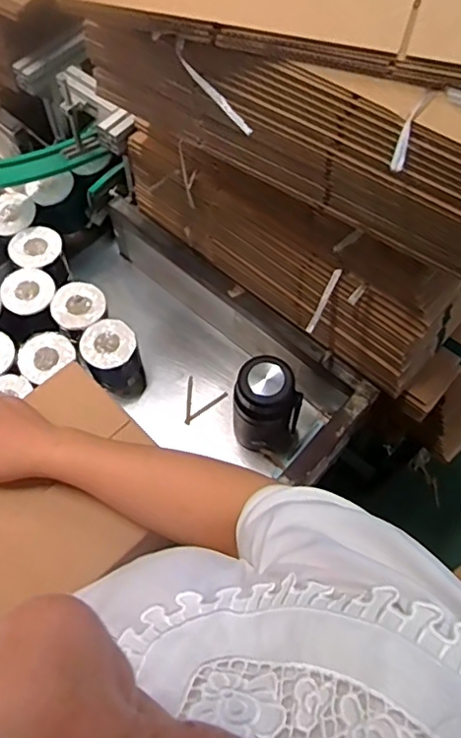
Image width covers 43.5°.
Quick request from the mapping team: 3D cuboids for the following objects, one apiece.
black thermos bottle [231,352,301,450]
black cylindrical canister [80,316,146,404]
[{"bbox_3d":[0.058,0.066,0.952,0.107,0.215,0.078,34,66,13],"label":"black thermos bottle"},{"bbox_3d":[-0.211,-0.013,1.052,0.094,0.123,0.108,-25,67,-15],"label":"black cylindrical canister"}]

